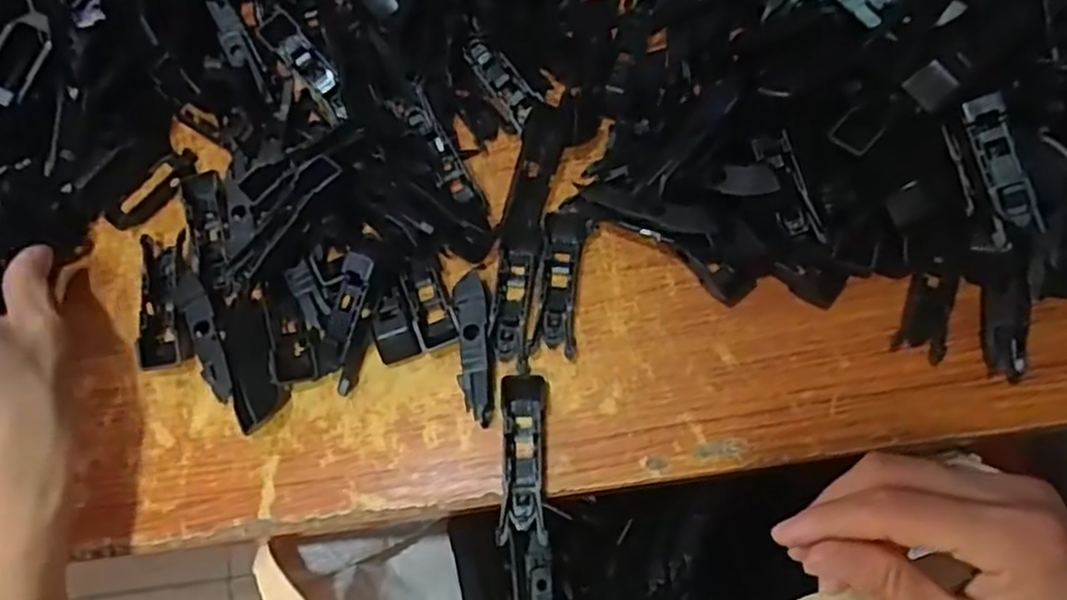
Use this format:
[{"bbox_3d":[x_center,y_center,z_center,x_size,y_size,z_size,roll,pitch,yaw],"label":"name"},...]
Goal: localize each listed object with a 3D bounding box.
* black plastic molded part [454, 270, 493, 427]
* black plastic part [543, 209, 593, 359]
[{"bbox_3d":[-0.026,0.021,0.318,0.015,0.016,0.064,-2,72,1],"label":"black plastic molded part"},{"bbox_3d":[0.014,-0.009,0.330,0.020,0.011,0.069,3,72,3],"label":"black plastic part"}]

